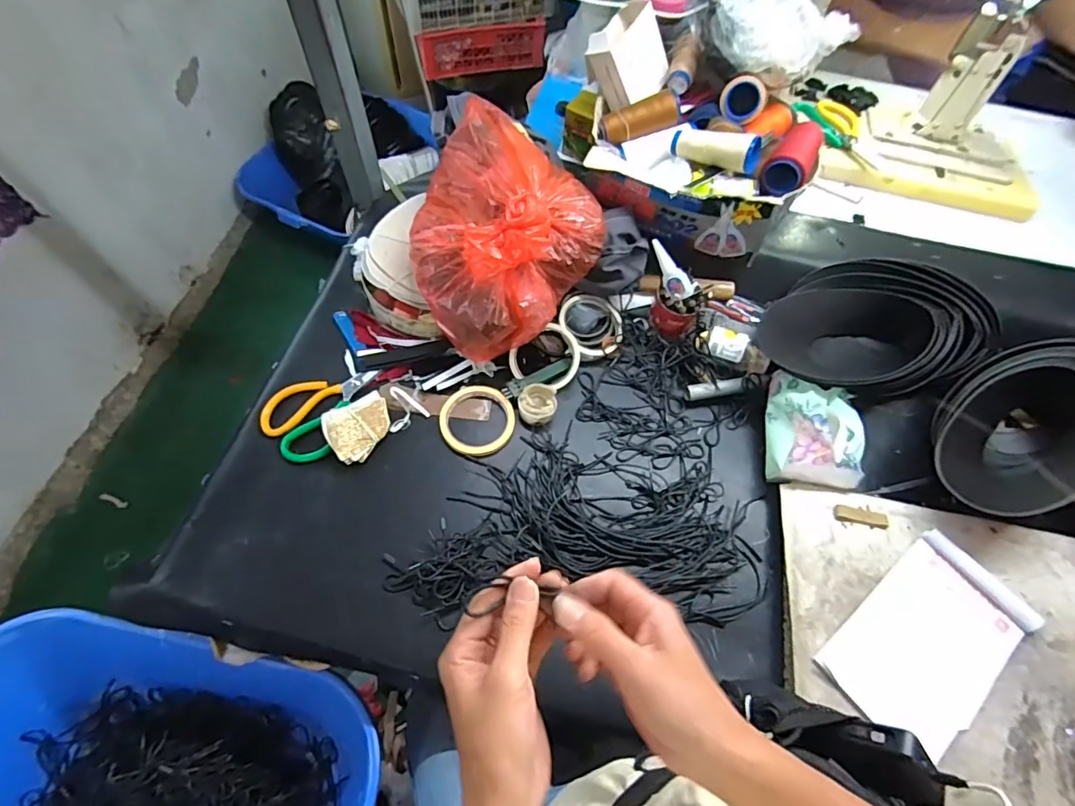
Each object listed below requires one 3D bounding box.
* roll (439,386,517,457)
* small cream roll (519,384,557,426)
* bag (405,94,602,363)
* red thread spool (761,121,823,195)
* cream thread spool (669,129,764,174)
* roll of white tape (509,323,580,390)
[{"bbox_3d":[-0.077,0.021,0.678,0.095,0.017,0.094,1,63,-2],"label":"roll"},{"bbox_3d":[0.000,0.003,0.676,0.048,0.035,0.045,1,63,-2],"label":"small cream roll"},{"bbox_3d":[-0.055,-0.199,0.678,0.240,0.189,0.231,39,68,16],"label":"bag"},{"bbox_3d":[0.328,-0.313,0.671,0.052,0.044,0.111,30,65,12],"label":"red thread spool"},{"bbox_3d":[0.218,-0.312,0.652,0.108,0.035,0.040,26,64,27],"label":"cream thread spool"},{"bbox_3d":[0.015,-0.063,0.693,0.087,0.025,0.083,-38,71,-20],"label":"roll of white tape"}]

